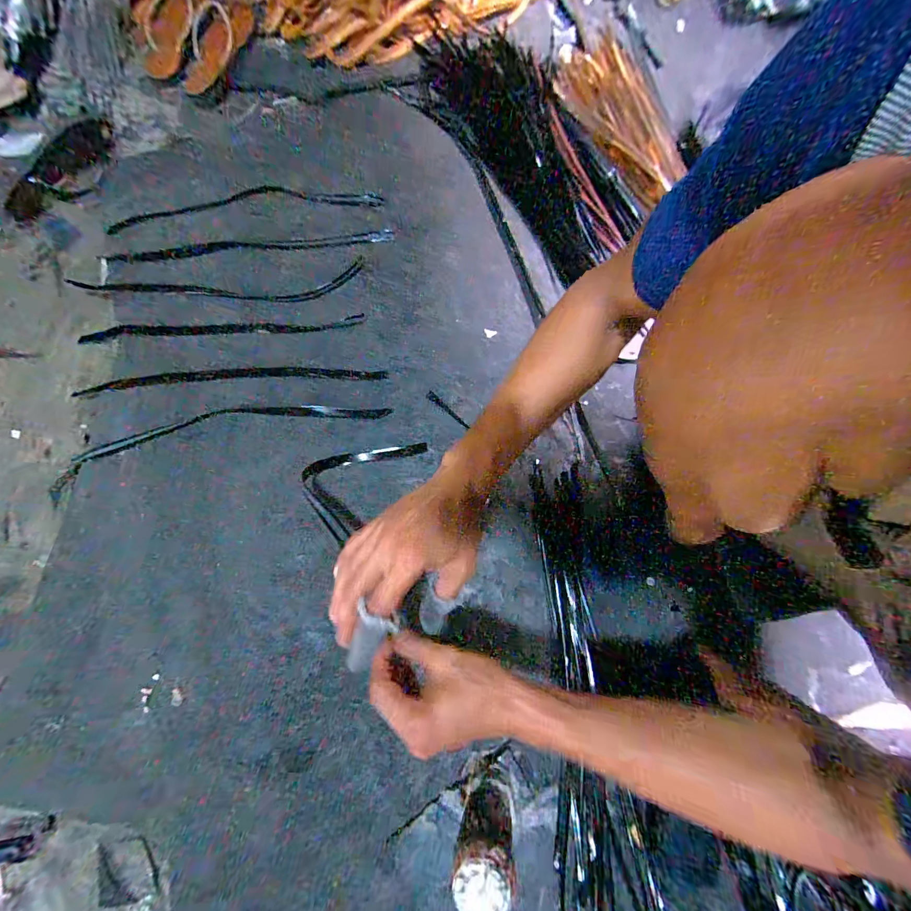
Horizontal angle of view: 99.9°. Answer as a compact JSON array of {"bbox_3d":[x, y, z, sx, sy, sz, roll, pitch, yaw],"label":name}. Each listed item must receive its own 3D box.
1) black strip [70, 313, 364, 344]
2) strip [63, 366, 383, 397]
[{"bbox_3d":[-0.395,-0.212,0.624,0.478,0.018,0.034,-2,75,0],"label":"black strip"},{"bbox_3d":[-0.363,-0.125,0.611,0.499,0.035,0.018,-3,75,0],"label":"strip"}]

